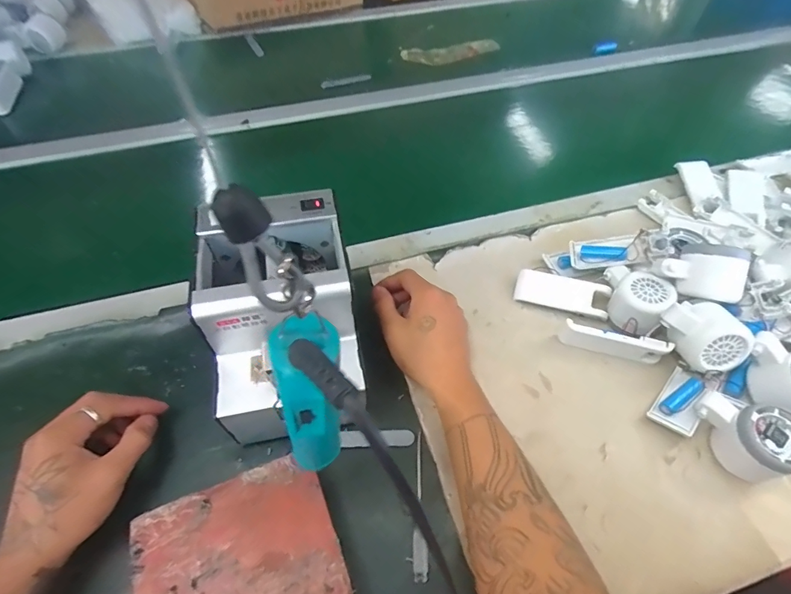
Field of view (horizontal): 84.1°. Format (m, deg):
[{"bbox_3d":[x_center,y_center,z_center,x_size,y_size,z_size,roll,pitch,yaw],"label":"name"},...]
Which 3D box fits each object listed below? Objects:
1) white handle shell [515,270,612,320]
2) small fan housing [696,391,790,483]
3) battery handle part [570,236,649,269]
[{"bbox_3d":[0.192,-0.004,0.509,0.101,0.014,0.039,14,82,14],"label":"white handle shell"},{"bbox_3d":[0.319,0.124,0.398,0.053,0.057,0.082,-23,57,-16],"label":"small fan housing"},{"bbox_3d":[0.248,-0.054,0.514,0.078,0.015,0.036,-5,50,24],"label":"battery handle part"}]

